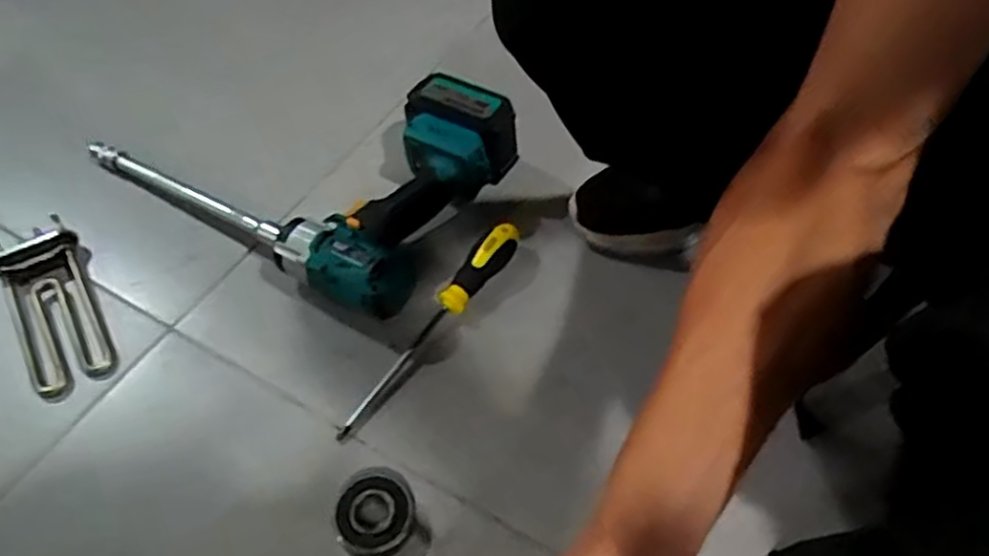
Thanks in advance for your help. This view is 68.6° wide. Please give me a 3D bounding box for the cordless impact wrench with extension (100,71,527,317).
[{"bbox_3d":[-0.190,-0.135,0.742,0.370,0.087,0.249,29,58,20],"label":"cordless impact wrench with extension"}]

